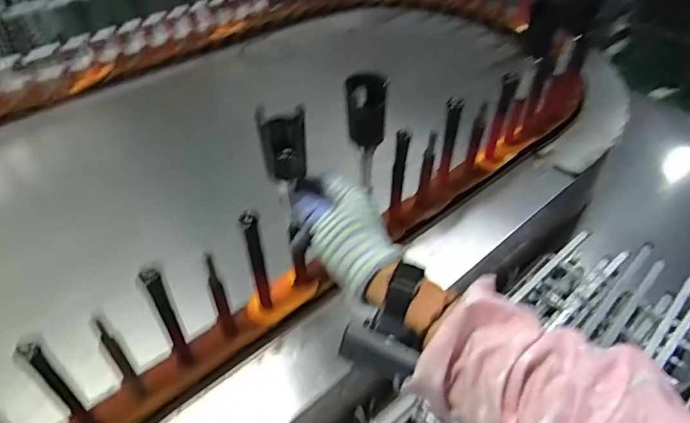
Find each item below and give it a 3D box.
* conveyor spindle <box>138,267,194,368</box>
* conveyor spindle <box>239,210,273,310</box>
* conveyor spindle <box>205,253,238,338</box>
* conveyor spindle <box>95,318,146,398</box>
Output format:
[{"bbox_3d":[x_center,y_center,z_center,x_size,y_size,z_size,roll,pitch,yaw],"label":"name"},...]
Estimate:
[{"bbox_3d":[-0.168,0.105,0.462,0.017,0.141,0.013,-26,49,-24],"label":"conveyor spindle"},{"bbox_3d":[-0.091,0.054,0.509,0.016,0.139,0.014,-11,45,-10],"label":"conveyor spindle"},{"bbox_3d":[-0.127,0.088,0.492,0.013,0.118,0.015,-16,46,-15],"label":"conveyor spindle"},{"bbox_3d":[-0.207,0.138,0.446,0.012,0.117,0.013,34,54,31],"label":"conveyor spindle"}]

